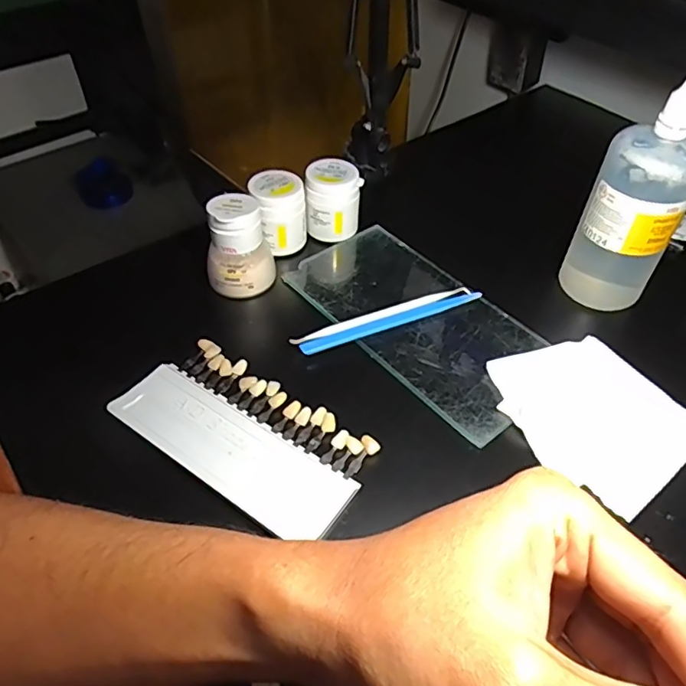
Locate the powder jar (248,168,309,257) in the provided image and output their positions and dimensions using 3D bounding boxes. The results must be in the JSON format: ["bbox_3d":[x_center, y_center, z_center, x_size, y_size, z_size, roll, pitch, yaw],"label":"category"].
[{"bbox_3d":[-0.048,-0.100,0.446,0.040,0.059,0.043,0,48,0],"label":"powder jar"}]

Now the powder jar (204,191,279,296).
[{"bbox_3d":[-0.076,-0.071,0.413,0.046,0.070,0.043,0,48,0],"label":"powder jar"}]

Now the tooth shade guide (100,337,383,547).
[{"bbox_3d":[-0.058,0.051,0.333,0.146,0.010,0.074,28,54,22],"label":"tooth shade guide"}]

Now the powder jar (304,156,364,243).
[{"bbox_3d":[-0.007,-0.116,0.462,0.041,0.056,0.043,4,48,2],"label":"powder jar"}]

